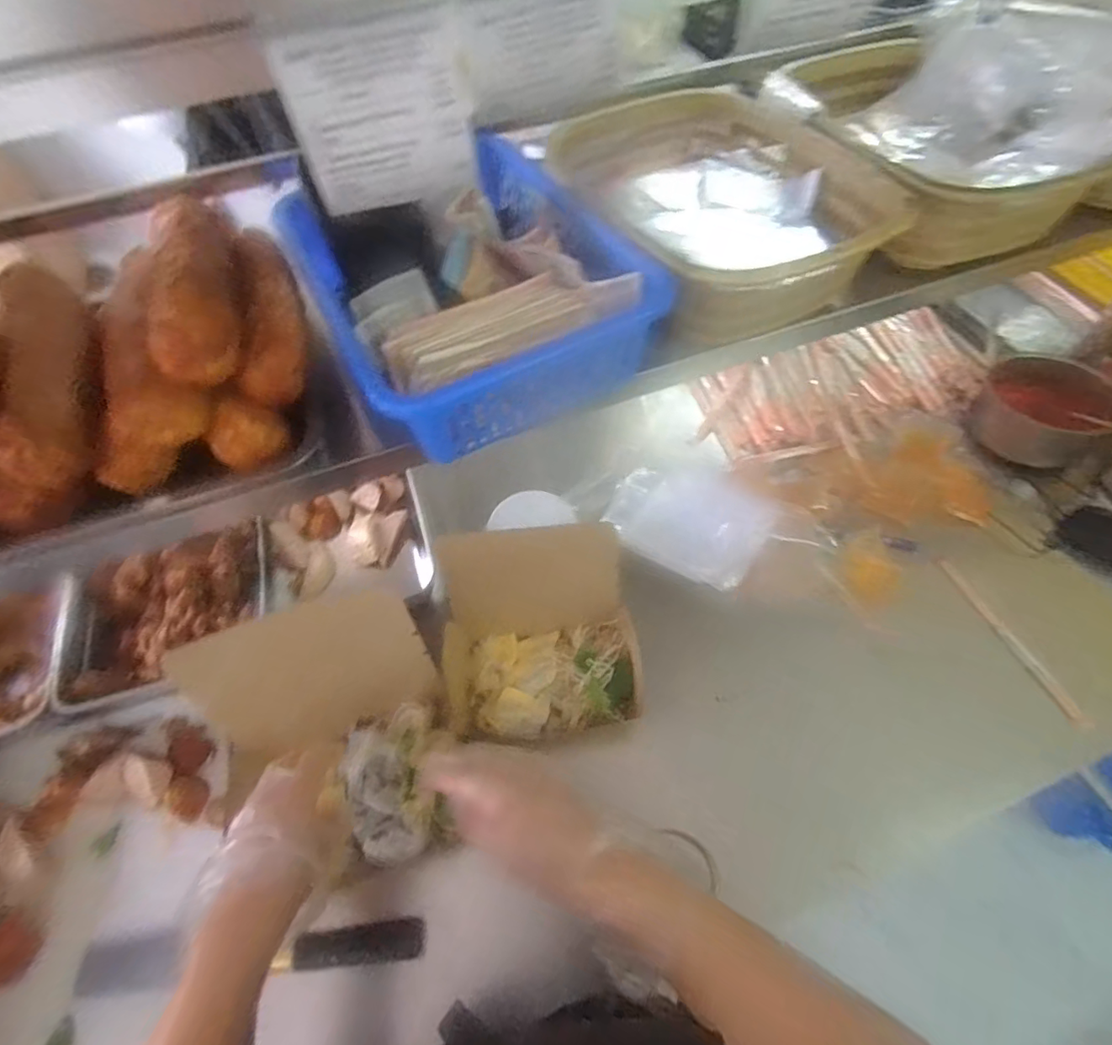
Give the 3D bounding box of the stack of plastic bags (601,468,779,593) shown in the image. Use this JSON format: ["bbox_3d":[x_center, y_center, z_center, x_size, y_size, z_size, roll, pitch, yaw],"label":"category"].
[{"bbox_3d":[0.165,-0.009,0.717,0.192,0.031,0.145,31,63,22],"label":"stack of plastic bags"}]

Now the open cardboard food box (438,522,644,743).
[{"bbox_3d":[-0.025,0.110,0.599,0.212,0.120,0.204,-9,56,-3],"label":"open cardboard food box"}]

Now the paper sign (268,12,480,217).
[{"bbox_3d":[-0.078,-0.185,0.264,0.081,0.066,0.009,-20,57,-10],"label":"paper sign"}]

